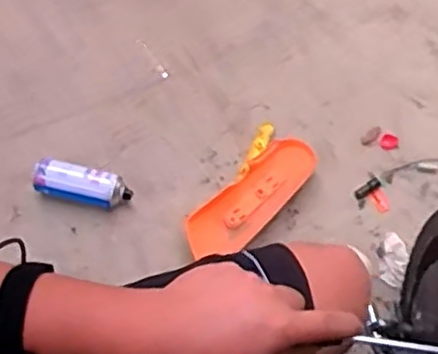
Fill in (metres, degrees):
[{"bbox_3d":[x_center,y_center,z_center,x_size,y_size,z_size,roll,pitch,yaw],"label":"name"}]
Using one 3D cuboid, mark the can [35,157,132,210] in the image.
[{"bbox_3d":[-0.256,0.018,1.272,0.181,0.070,0.067,9,63,4],"label":"can"}]

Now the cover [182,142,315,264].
[{"bbox_3d":[0.062,0.037,1.267,0.296,0.040,0.106,-40,70,-19],"label":"cover"}]

